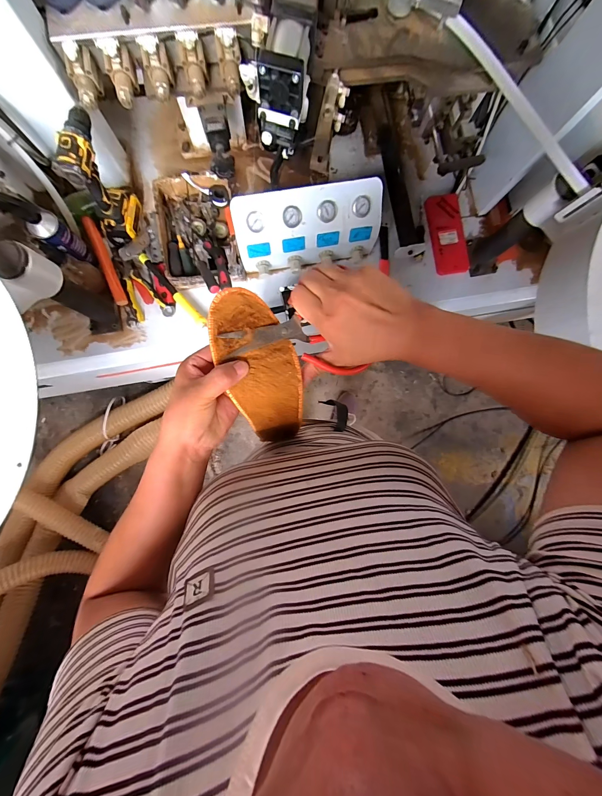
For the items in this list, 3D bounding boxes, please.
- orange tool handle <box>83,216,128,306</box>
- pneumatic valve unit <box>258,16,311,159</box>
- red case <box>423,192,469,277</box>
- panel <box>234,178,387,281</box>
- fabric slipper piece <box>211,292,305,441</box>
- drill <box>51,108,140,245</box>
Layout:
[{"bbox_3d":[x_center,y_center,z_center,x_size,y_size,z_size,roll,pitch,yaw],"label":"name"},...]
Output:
[{"bbox_3d":[-0.545,-0.379,0.806,0.030,0.025,0.250,-21,88,-4],"label":"orange tool handle"},{"bbox_3d":[-0.031,-0.565,0.533,0.086,0.100,0.134,9,86,-2],"label":"pneumatic valve unit"},{"bbox_3d":[0.453,-0.506,0.898,0.114,0.019,0.243,-8,87,-3],"label":"red case"},{"bbox_3d":[0.022,-0.440,0.766,0.372,0.194,0.039,-10,48,-3],"label":"panel"},{"bbox_3d":[-0.044,-0.031,0.332,0.077,0.060,0.179,-21,111,-4],"label":"fabric slipper piece"},{"bbox_3d":[-0.503,-0.530,0.722,0.086,0.252,0.156,-1,87,-3],"label":"drill"}]

